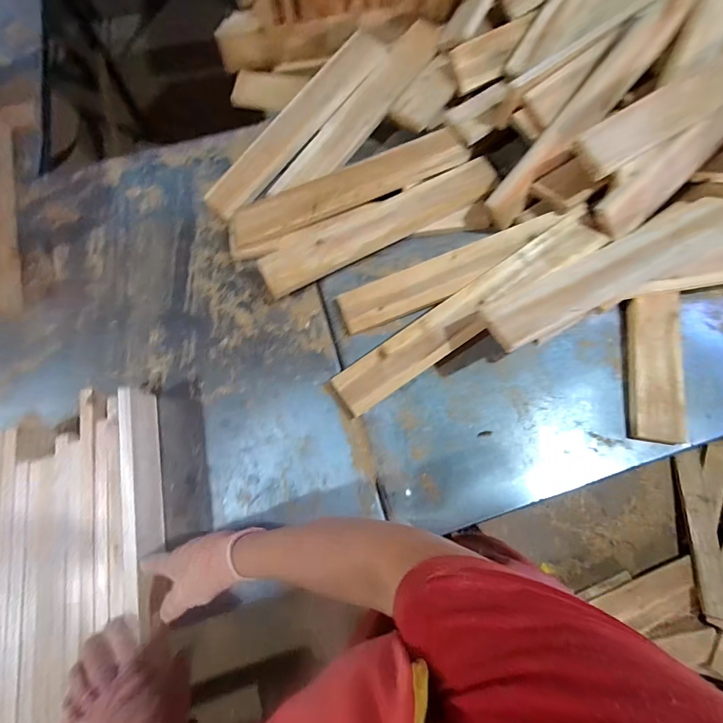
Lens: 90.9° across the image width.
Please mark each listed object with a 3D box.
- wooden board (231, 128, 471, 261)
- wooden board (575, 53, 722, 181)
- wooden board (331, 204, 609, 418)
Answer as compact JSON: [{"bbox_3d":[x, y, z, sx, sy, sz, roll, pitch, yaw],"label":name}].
[{"bbox_3d":[-0.030,-0.342,0.705,0.492,0.021,0.103,-26,76,-6],"label":"wooden board"},{"bbox_3d":[0.613,-0.483,0.624,0.556,0.031,0.081,-32,97,-8],"label":"wooden board"},{"bbox_3d":[0.190,-0.089,0.620,0.534,0.027,0.081,-36,86,-3],"label":"wooden board"}]

